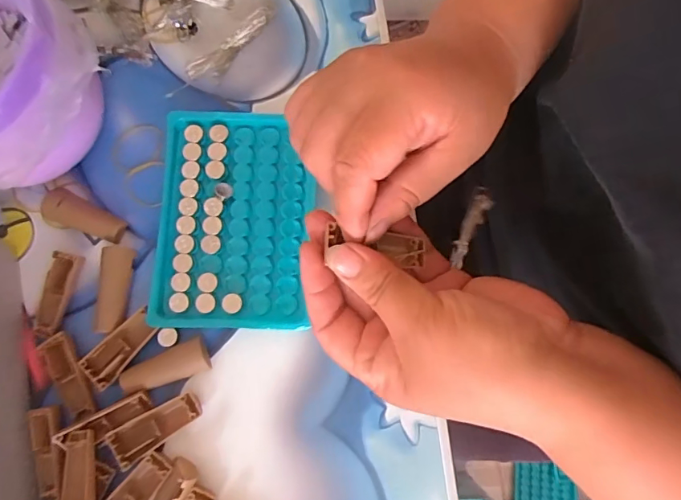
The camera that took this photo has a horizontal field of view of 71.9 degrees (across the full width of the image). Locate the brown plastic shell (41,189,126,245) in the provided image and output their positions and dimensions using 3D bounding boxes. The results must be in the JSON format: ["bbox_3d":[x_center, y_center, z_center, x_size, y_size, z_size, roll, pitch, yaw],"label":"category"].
[{"bbox_3d":[-0.158,-0.020,0.288,0.056,0.005,0.020,22,81,5],"label":"brown plastic shell"}]

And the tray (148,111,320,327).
[{"bbox_3d":[-0.066,-0.020,0.282,0.093,0.008,0.130,0,80,1],"label":"tray"}]

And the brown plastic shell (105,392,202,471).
[{"bbox_3d":[-0.102,0.098,0.259,0.050,0.007,0.020,-29,81,-4],"label":"brown plastic shell"}]

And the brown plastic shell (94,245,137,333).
[{"bbox_3d":[-0.134,0.022,0.276,0.017,0.006,0.050,3,80,1],"label":"brown plastic shell"}]

